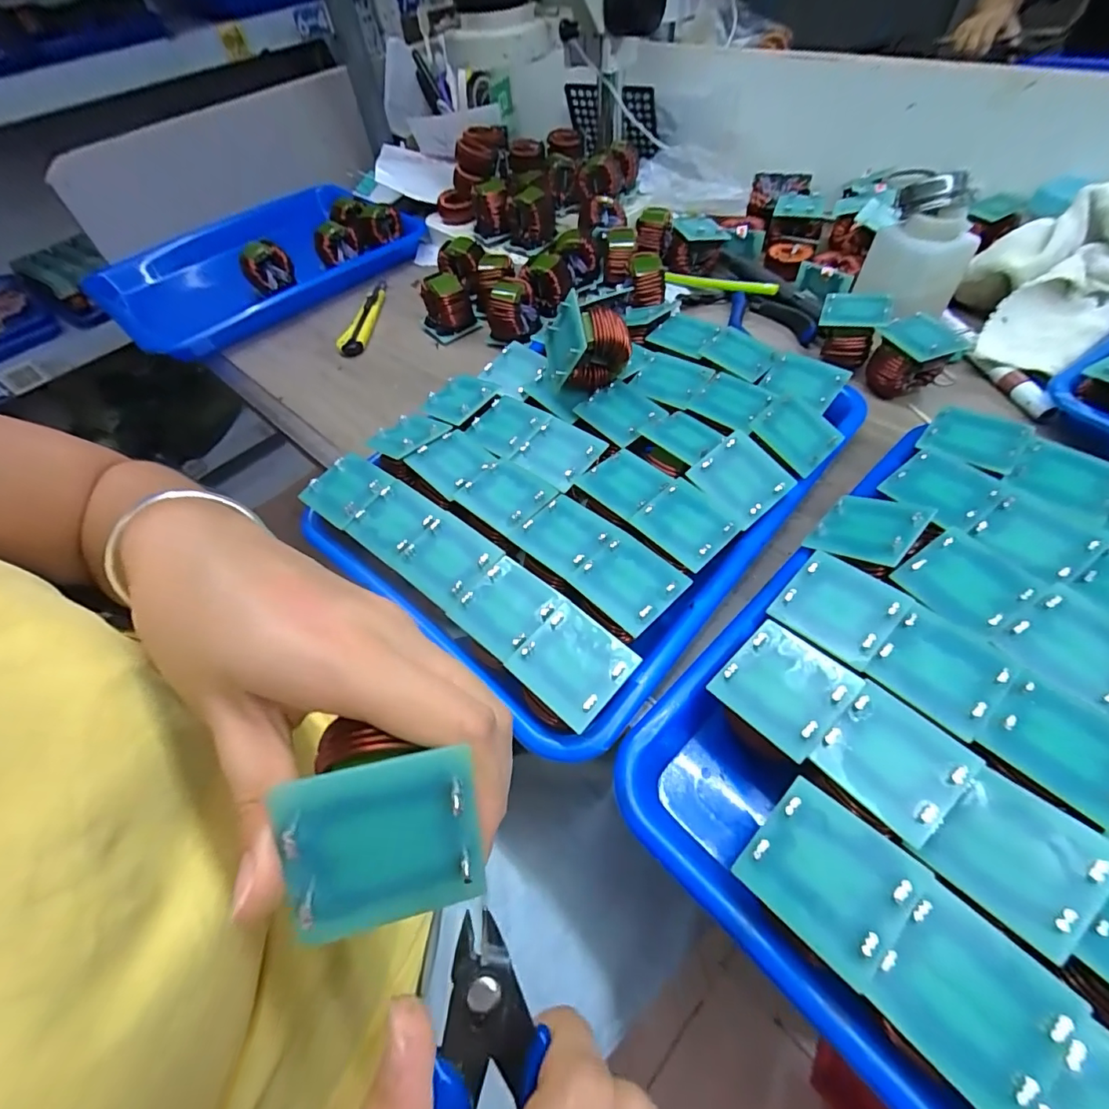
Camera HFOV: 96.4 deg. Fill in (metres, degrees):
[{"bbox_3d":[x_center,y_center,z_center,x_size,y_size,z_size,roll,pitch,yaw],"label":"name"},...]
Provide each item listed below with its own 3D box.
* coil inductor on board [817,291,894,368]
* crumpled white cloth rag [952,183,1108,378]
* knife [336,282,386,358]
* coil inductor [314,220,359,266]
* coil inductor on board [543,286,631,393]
[{"bbox_3d":[0.235,-0.181,0.397,0.047,0.044,0.047,19,59,19],"label":"coil inductor on board"},{"bbox_3d":[0.402,-0.216,0.382,0.171,0.071,0.112,-24,56,-11],"label":"crumpled white cloth rag"},{"bbox_3d":[-0.201,-0.255,0.525,0.027,0.013,0.139,-3,54,4],"label":"knife"},{"bbox_3d":[-0.244,-0.349,0.552,0.044,0.030,0.035,-19,55,-8],"label":"coil inductor"},{"bbox_3d":[0.021,-0.139,0.332,0.051,0.050,0.045,-4,70,-15],"label":"coil inductor on board"}]

